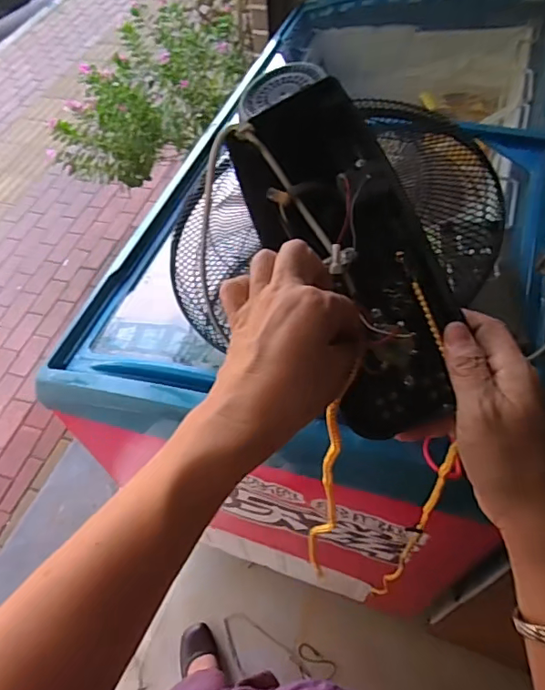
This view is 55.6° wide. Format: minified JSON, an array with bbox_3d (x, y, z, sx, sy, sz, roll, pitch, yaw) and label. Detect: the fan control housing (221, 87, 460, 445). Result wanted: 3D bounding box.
[{"bbox_3d":[0.052,-0.062,0.358,0.097,0.046,0.241,-19,77,-11],"label":"fan control housing"}]

